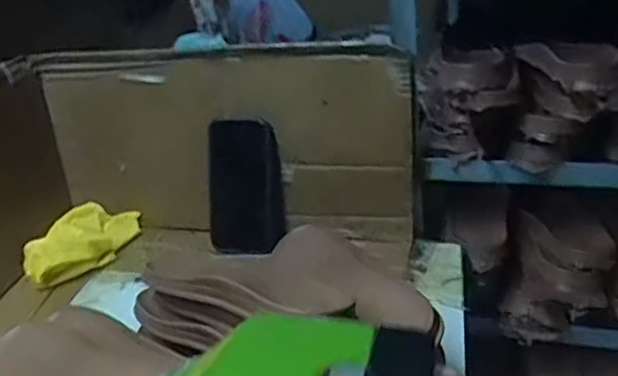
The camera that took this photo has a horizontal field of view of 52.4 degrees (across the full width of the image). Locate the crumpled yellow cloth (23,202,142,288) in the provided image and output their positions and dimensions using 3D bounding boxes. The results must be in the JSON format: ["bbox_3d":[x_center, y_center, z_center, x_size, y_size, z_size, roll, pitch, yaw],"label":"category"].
[{"bbox_3d":[-0.289,0.062,0.812,0.097,0.053,0.161,-5,27,5],"label":"crumpled yellow cloth"}]

